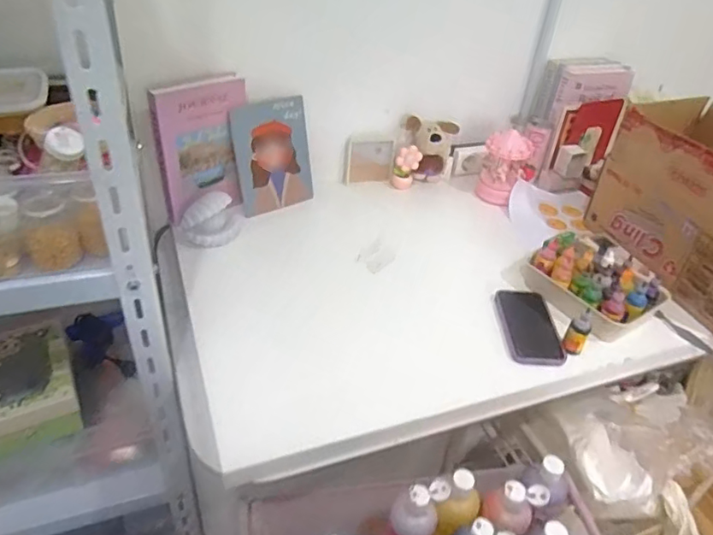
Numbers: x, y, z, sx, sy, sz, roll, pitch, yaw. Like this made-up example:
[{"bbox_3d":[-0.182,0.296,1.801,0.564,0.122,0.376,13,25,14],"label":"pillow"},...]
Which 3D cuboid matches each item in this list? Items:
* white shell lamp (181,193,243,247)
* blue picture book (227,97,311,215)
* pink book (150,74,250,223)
[{"bbox_3d":[-0.249,-0.080,0.952,0.106,0.068,0.093,-6,39,-13],"label":"white shell lamp"},{"bbox_3d":[-0.152,-0.209,1.038,0.151,0.199,0.011,-18,27,-31],"label":"blue picture book"},{"bbox_3d":[-0.265,-0.211,0.978,0.157,0.229,0.032,-18,30,-28],"label":"pink book"}]

